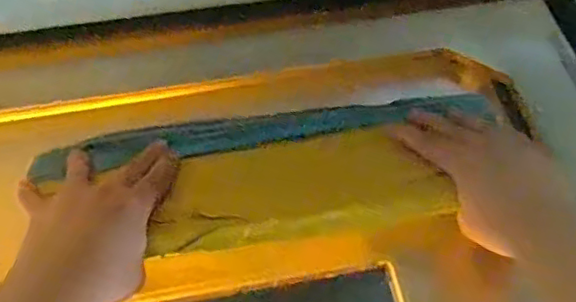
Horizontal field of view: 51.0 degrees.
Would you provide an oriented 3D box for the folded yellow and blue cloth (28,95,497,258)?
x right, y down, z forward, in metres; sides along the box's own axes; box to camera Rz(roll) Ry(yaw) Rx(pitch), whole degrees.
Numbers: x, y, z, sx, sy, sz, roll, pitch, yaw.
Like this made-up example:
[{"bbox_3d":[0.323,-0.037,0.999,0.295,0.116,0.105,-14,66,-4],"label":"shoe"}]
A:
[{"bbox_3d":[-0.007,0.015,0.499,0.371,0.041,0.138,-7,60,-4],"label":"folded yellow and blue cloth"}]

